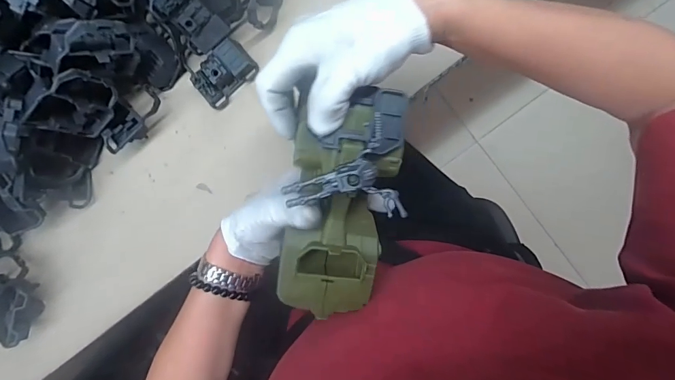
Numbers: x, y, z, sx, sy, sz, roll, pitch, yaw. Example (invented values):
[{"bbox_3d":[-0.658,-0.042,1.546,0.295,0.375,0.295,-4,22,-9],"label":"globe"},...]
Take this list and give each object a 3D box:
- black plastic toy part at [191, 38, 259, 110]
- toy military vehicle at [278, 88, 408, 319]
[{"bbox_3d":[-0.123,-0.124,0.417,0.067,0.031,0.042,-41,88,4],"label":"black plastic toy part"},{"bbox_3d":[0.002,0.015,0.291,0.078,0.060,0.181,14,114,3],"label":"toy military vehicle"}]

